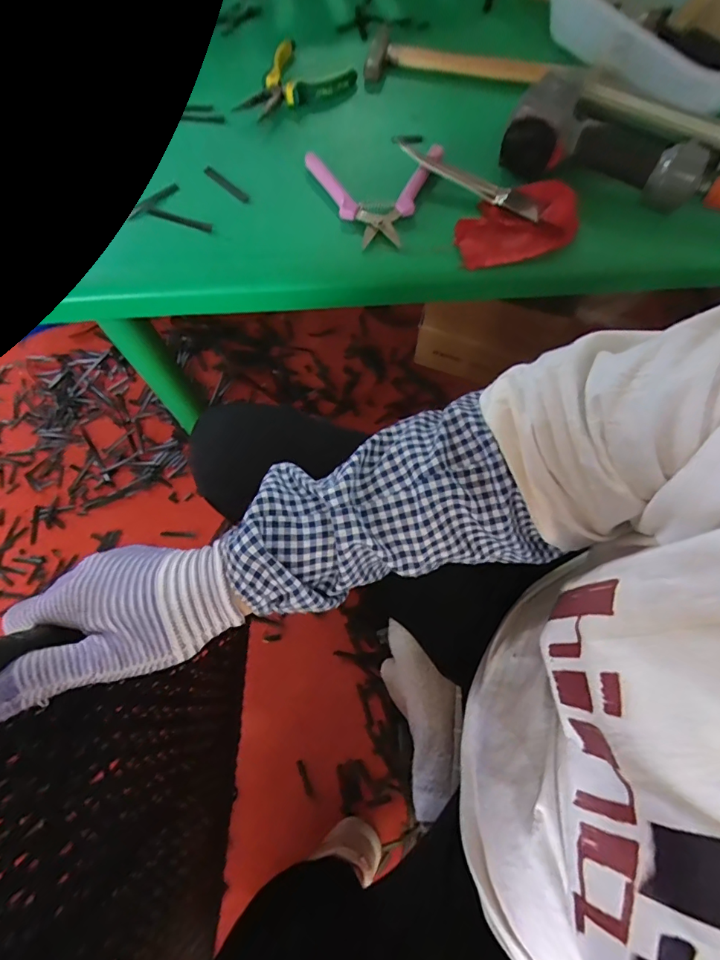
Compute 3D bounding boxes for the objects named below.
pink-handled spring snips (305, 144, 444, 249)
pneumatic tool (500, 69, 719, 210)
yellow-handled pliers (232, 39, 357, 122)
[{"bbox_3d":[0.019,-0.300,0.492,0.142,0.015,0.115,-5,71,1],"label":"pink-handled spring snips"},{"bbox_3d":[0.294,-0.349,0.486,0.271,0.061,0.122,19,73,9],"label":"pneumatic tool"},{"bbox_3d":[-0.075,-0.460,0.550,0.099,0.021,0.116,31,75,12],"label":"yellow-handled pliers"}]

